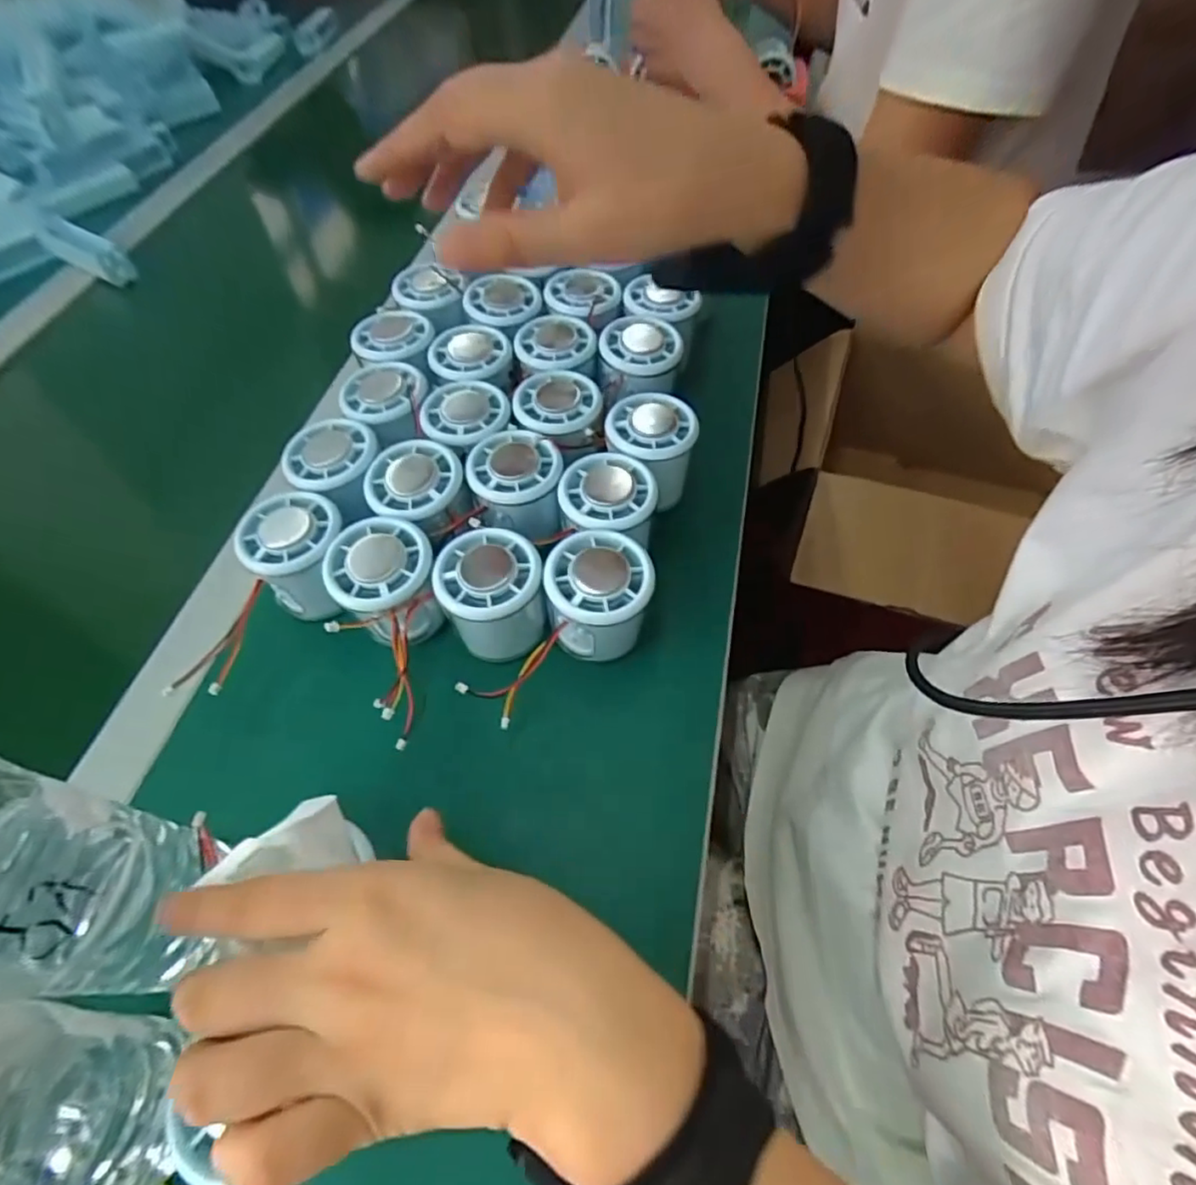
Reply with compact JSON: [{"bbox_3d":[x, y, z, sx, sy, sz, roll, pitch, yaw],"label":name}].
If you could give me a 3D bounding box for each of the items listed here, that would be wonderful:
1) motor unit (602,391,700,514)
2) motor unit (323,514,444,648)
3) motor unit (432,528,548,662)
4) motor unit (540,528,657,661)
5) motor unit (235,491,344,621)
[{"bbox_3d":[0.035,-0.091,0.395,0.066,0.044,0.062,39,67,25],"label":"motor unit"},{"bbox_3d":[-0.115,-0.003,0.347,0.054,0.054,0.062,-39,63,-20],"label":"motor unit"},{"bbox_3d":[-0.058,0.003,0.347,0.054,0.056,0.055,-2,57,2],"label":"motor unit"},{"bbox_3d":[0.002,0.004,0.339,0.054,0.050,0.060,4,57,6],"label":"motor unit"},{"bbox_3d":[-0.173,-0.021,0.366,0.054,0.053,0.057,-2,57,2],"label":"motor unit"}]

